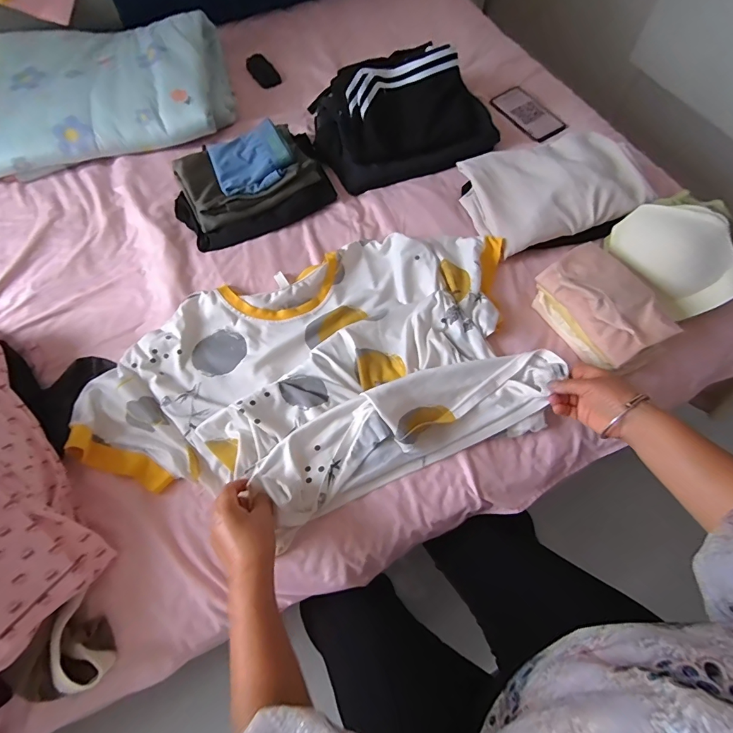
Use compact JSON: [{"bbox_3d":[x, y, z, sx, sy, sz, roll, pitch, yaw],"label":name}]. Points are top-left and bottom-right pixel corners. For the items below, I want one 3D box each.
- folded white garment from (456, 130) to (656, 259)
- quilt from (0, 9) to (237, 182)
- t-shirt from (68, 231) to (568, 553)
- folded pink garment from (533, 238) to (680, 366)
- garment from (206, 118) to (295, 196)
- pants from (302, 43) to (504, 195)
[{"bbox_3d":[0.325,-0.325,0.750,0.289,0.069,0.231,-20,66,-7],"label":"folded white garment"},{"bbox_3d":[-0.573,-0.597,0.901,0.531,0.105,0.347,-11,65,-3],"label":"quilt"},{"bbox_3d":[-0.072,0.008,0.618,0.663,0.049,0.388,-22,66,-8],"label":"t-shirt"},{"bbox_3d":[0.361,-0.095,0.640,0.121,0.082,0.184,-27,67,-10],"label":"folded pink garment"},{"bbox_3d":[-0.213,-0.385,0.767,0.137,0.034,0.141,-22,66,-8],"label":"garment"},{"bbox_3d":[0.061,-0.509,0.817,0.329,0.119,0.262,-16,65,-5],"label":"pants"}]

